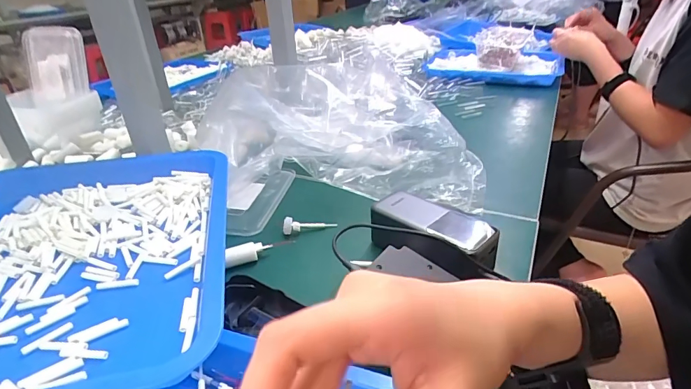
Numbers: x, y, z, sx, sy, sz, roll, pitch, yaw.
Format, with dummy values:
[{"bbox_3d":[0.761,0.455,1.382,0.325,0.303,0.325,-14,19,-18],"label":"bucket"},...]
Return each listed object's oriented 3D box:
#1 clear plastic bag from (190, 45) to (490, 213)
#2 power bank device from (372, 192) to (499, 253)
[{"bbox_3d":[0.004,-0.108,0.608,0.371,0.131,0.248,3,31,10],"label":"clear plastic bag"},{"bbox_3d":[0.090,0.035,0.431,0.118,0.037,0.052,18,36,31],"label":"power bank device"}]

